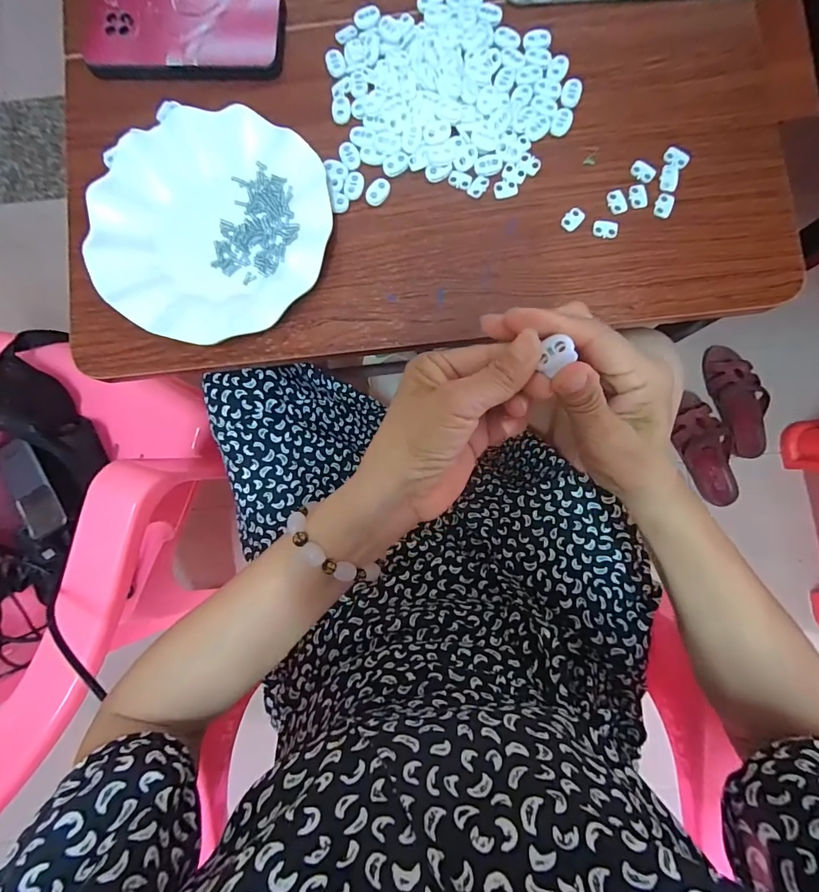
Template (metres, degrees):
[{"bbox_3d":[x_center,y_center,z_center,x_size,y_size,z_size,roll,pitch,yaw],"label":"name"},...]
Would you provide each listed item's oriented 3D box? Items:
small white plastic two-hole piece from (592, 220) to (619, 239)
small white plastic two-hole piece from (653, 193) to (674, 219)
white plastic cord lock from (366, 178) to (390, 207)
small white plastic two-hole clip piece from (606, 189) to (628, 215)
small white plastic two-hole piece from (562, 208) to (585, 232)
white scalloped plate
[{"bbox_3d":[0.155,-0.171,0.338,0.019,0.004,0.014,6,86,2],"label":"small white plastic two-hole piece"},{"bbox_3d":[0.201,-0.190,0.338,0.013,0.004,0.019,18,87,2],"label":"small white plastic two-hole piece"},{"bbox_3d":[-0.026,-0.207,0.349,0.014,0.004,0.024,39,88,4],"label":"white plastic cord lock"},{"bbox_3d":[0.165,-0.194,0.340,0.014,0.004,0.019,-18,87,0],"label":"small white plastic two-hole clip piece"},{"bbox_3d":[0.130,-0.180,0.340,0.014,0.004,0.019,38,88,3],"label":"small white plastic two-hole piece"},{"bbox_3d":[-0.158,-0.173,0.336,0.182,0.023,0.177,0,86,2],"label":"white scalloped plate"}]

